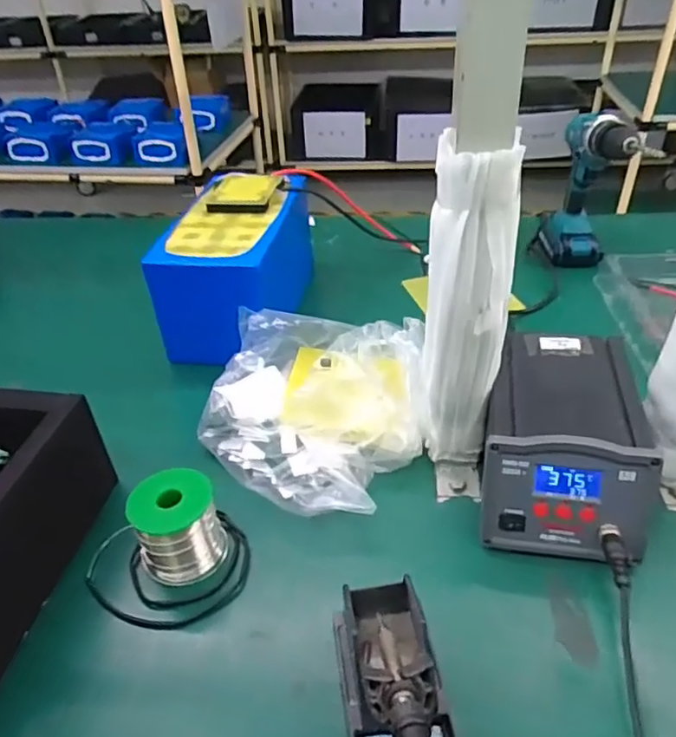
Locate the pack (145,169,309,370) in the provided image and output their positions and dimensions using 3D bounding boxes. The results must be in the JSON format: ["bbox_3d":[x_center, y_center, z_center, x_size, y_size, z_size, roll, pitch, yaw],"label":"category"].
[{"bbox_3d":[-0.132,-0.141,0.800,0.143,0.156,0.261,3,38,7],"label":"pack"}]

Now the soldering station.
[{"bbox_3d":[0.203,0.065,0.534,0.138,0.098,0.203,11,40,16],"label":"soldering station"}]

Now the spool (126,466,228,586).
[{"bbox_3d":[-0.139,0.134,0.515,0.072,0.079,0.059,-19,41,-20],"label":"spool"}]

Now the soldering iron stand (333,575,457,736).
[{"bbox_3d":[0.038,0.216,0.387,0.067,0.077,0.149,-7,38,-6],"label":"soldering iron stand"}]

